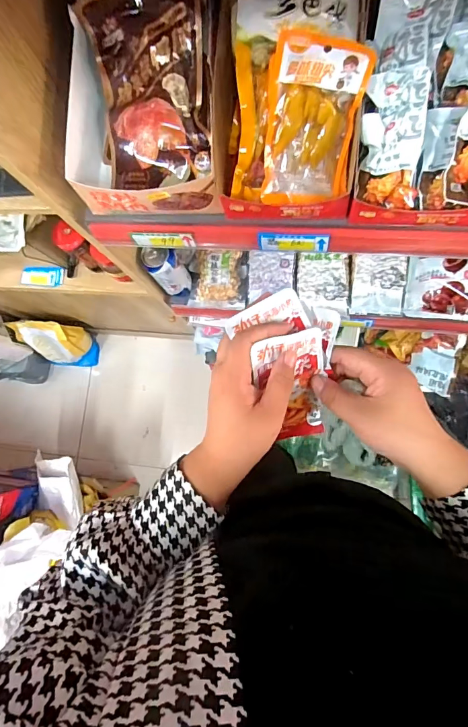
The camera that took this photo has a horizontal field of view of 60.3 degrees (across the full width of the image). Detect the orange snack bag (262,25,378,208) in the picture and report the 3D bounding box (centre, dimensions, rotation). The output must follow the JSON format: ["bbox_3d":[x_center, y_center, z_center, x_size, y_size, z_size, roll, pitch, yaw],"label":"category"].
[{"bbox_3d":[0.084,-0.255,0.437,0.094,0.153,0.016,-2,41,-9],"label":"orange snack bag"}]

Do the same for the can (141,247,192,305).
[{"bbox_3d":[-0.131,-0.183,0.840,0.064,0.184,0.062,-1,81,5],"label":"can"}]

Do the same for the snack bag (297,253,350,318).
[{"bbox_3d":[0.184,-0.166,0.834,0.103,0.019,0.127,2,82,5],"label":"snack bag"}]

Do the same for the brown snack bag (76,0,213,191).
[{"bbox_3d":[-0.101,-0.332,0.499,0.144,0.028,0.206,7,127,18],"label":"brown snack bag"}]

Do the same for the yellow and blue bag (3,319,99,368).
[{"bbox_3d":[-0.631,-0.067,1.412,0.221,0.266,0.120,3,82,5],"label":"yellow and blue bag"}]

